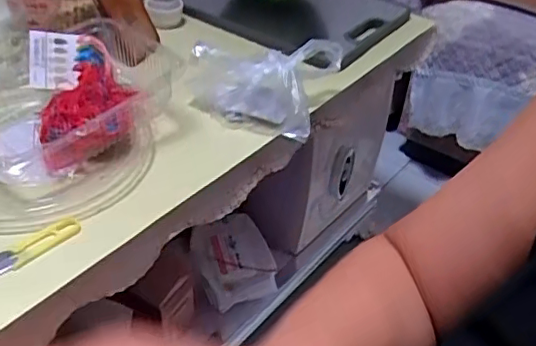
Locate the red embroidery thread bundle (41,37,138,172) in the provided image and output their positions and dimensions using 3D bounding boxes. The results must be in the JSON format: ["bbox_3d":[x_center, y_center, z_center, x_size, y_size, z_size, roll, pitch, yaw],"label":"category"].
[{"bbox_3d":[-0.185,-0.073,0.597,0.083,0.049,0.180,0,39,-5],"label":"red embroidery thread bundle"}]

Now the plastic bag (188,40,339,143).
[{"bbox_3d":[-0.004,-0.111,0.680,0.160,0.076,0.113,10,40,6],"label":"plastic bag"}]

